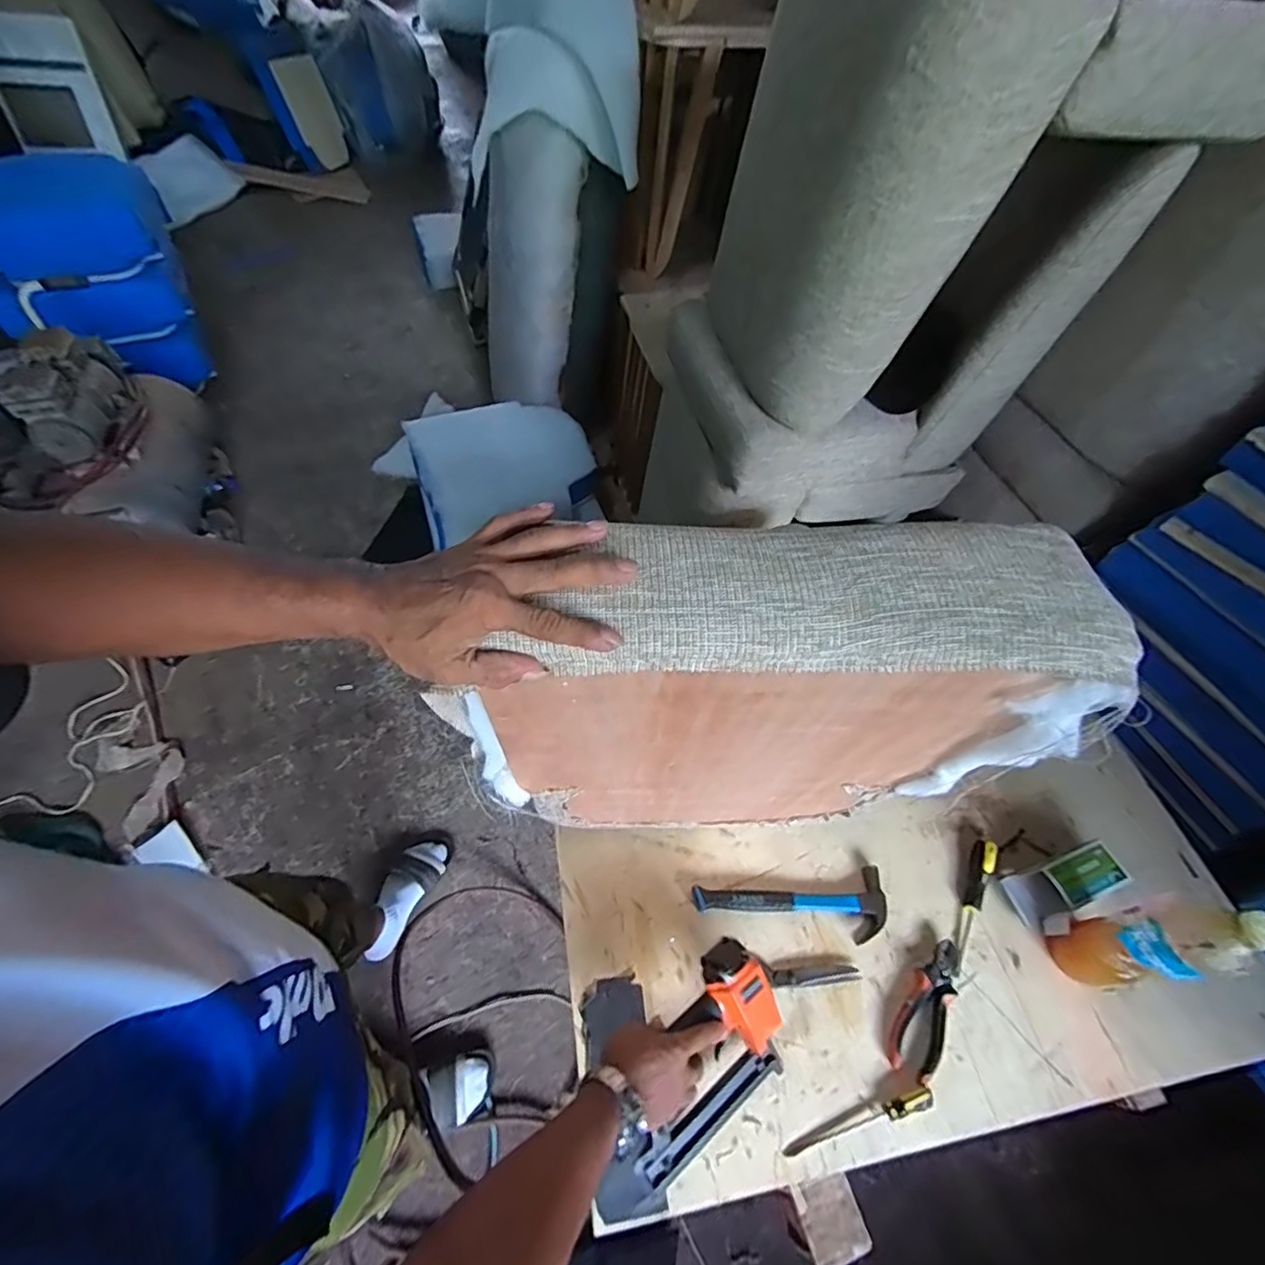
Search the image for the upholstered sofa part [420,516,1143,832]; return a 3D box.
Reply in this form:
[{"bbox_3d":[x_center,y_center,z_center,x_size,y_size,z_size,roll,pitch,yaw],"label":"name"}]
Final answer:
[{"bbox_3d":[0.096,0.101,0.596,0.484,0.480,0.120,4,54,-1],"label":"upholstered sofa part"}]

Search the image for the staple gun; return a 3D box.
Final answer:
[{"bbox_3d":[0.074,0.470,0.633,0.209,0.086,0.140,-28,61,-22],"label":"staple gun"}]

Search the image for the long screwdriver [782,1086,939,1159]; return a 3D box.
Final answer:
[{"bbox_3d":[0.266,0.573,0.661,0.185,0.024,0.020,-13,57,-13],"label":"long screwdriver"}]

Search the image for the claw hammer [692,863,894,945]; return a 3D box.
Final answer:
[{"bbox_3d":[0.221,0.384,0.787,0.261,0.032,0.088,-3,55,-7],"label":"claw hammer"}]

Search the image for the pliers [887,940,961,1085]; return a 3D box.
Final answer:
[{"bbox_3d":[0.384,0.477,0.728,0.068,0.016,0.171,37,60,20],"label":"pliers"}]

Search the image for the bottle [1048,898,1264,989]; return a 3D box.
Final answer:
[{"bbox_3d":[0.616,0.375,0.684,0.061,0.281,0.067,-28,61,-22],"label":"bottle"}]

